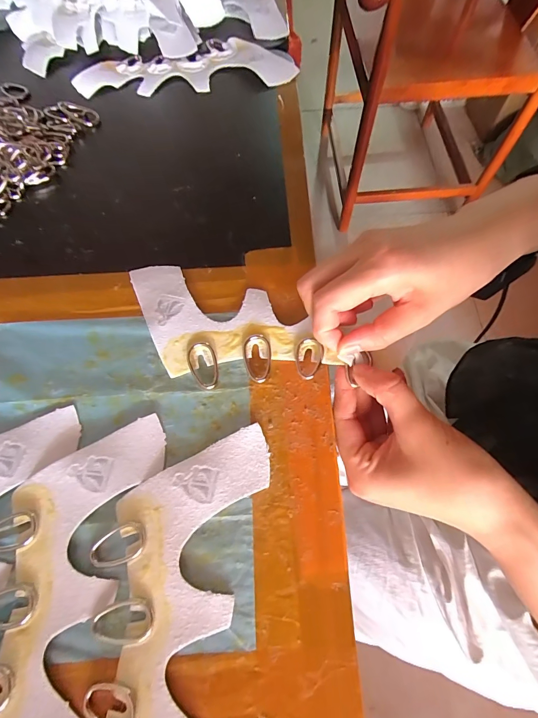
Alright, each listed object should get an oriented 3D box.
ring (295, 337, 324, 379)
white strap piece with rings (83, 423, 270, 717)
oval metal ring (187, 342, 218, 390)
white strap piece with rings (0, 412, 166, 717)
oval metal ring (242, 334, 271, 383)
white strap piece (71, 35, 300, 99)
[{"bbox_3d":[0.027,0.000,0.238,0.019,0.006,0.029,14,68,6],"label":"ring"},{"bbox_3d":[-0.055,0.142,0.182,0.082,0.007,0.215,6,67,3],"label":"white strap piece with rings"},{"bbox_3d":[-0.045,0.005,0.241,0.019,0.005,0.034,-12,68,-5],"label":"oval metal ring"},{"bbox_3d":[-0.114,0.140,0.183,0.082,0.007,0.213,2,67,1],"label":"white strap piece with rings"},{"bbox_3d":[-0.008,-0.001,0.242,0.019,0.004,0.035,-3,67,-1],"label":"oval metal ring"},{"bbox_3d":[-0.088,-0.314,0.376,0.223,0.012,0.079,-7,67,-3],"label":"white strap piece"}]

